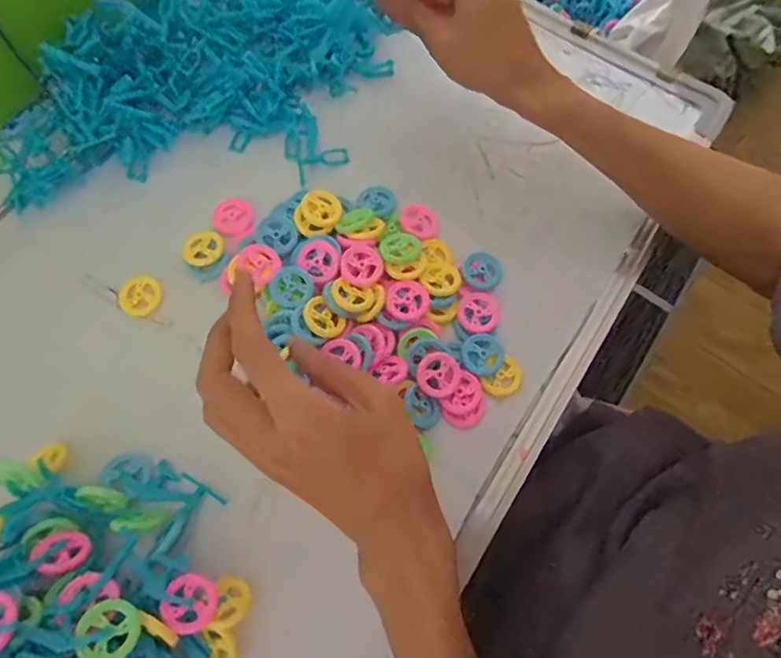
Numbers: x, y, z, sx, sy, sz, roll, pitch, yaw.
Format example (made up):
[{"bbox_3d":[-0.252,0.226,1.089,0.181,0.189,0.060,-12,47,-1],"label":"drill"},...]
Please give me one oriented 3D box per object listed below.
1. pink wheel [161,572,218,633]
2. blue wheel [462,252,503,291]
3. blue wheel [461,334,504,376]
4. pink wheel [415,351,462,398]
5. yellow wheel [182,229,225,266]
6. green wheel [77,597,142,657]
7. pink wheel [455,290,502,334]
[{"bbox_3d":[-0.113,0.154,0.304,0.029,0.004,0.030,15,62,-30],"label":"pink wheel"},{"bbox_3d":[0.067,-0.043,0.394,0.028,0.004,0.029,1,73,-2],"label":"blue wheel"},{"bbox_3d":[0.064,0.018,0.375,0.029,0.007,0.027,1,73,-2],"label":"blue wheel"},{"bbox_3d":[0.033,0.031,0.363,0.029,0.006,0.030,1,85,-9],"label":"pink wheel"},{"bbox_3d":[-0.135,-0.059,0.389,0.029,0.006,0.030,1,73,-2],"label":"yellow wheel"},{"bbox_3d":[-0.145,0.156,0.278,0.028,0.006,0.030,10,67,-25],"label":"green wheel"},{"bbox_3d":[0.063,-0.013,0.382,0.030,0.004,0.032,1,73,-2],"label":"pink wheel"}]

